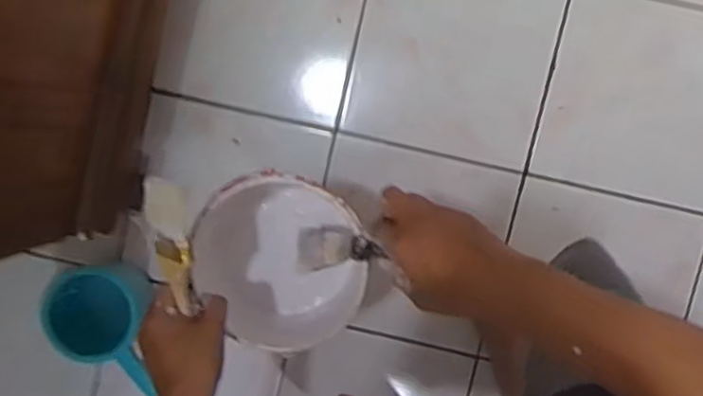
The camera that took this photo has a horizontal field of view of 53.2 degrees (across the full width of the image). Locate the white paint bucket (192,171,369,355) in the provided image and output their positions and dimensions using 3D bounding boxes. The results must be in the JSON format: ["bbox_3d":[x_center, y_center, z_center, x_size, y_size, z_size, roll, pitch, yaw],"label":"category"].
[{"bbox_3d":[-0.083,0.070,0.824,0.180,0.224,0.198,0,97,2],"label":"white paint bucket"}]

